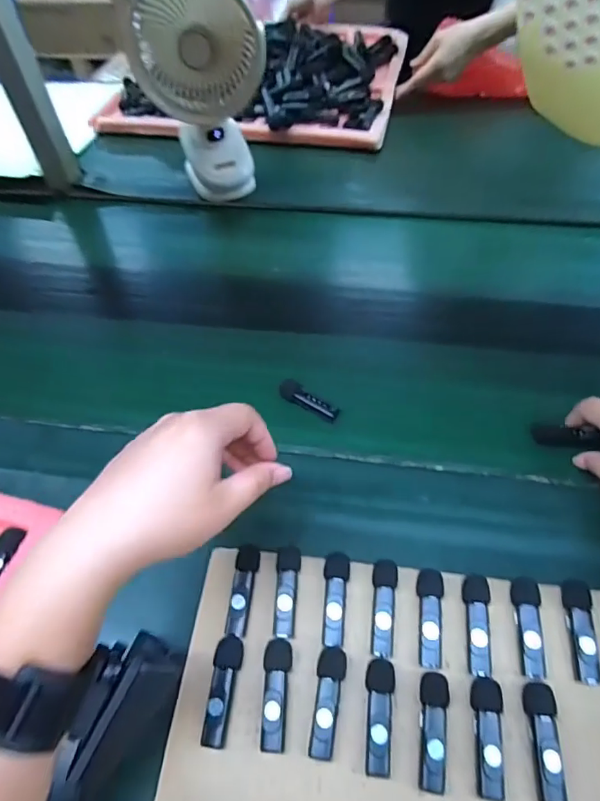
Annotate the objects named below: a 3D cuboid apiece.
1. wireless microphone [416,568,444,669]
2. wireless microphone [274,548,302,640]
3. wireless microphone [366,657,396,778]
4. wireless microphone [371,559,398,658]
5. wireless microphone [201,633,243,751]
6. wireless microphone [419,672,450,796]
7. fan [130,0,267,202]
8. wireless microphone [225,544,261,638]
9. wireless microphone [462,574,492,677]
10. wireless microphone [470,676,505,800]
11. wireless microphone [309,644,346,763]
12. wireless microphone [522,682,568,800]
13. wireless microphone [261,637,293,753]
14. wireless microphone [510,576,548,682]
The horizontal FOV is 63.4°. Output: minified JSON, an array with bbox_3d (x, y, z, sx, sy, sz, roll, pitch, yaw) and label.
[{"bbox_3d":[0.095,0.154,0.348,0.018,0.010,0.065,5,57,5],"label":"wireless microphone"},{"bbox_3d":[-0.009,0.143,0.366,0.017,0.016,0.062,1,57,2],"label":"wireless microphone"},{"bbox_3d":[0.052,0.206,0.319,0.018,0.013,0.064,5,57,5],"label":"wireless microphone"},{"bbox_3d":[0.062,0.149,0.353,0.018,0.010,0.065,5,57,5],"label":"wireless microphone"},{"bbox_3d":[-0.053,0.195,0.329,0.018,0.009,0.065,6,57,6],"label":"wireless microphone"},{"bbox_3d":[0.086,0.212,0.313,0.018,0.014,0.063,6,57,5],"label":"wireless microphone"},{"bbox_3d":[-0.120,-0.396,0.633,0.152,0.232,0.087,-25,55,-15],"label":"fan"},{"bbox_3d":[-0.042,0.142,0.367,0.018,0.012,0.064,4,57,4],"label":"wireless microphone"},{"bbox_3d":[0.128,0.159,0.347,0.018,0.009,0.065,3,57,3],"label":"wireless microphone"},{"bbox_3d":[0.121,0.213,0.310,0.018,0.016,0.064,4,57,4],"label":"wireless microphone"},{"bbox_3d":[0.019,0.200,0.325,0.019,0.015,0.064,5,57,5],"label":"wireless microphone"},{"bbox_3d":[0.156,0.217,0.309,0.019,0.017,0.063,5,57,5],"label":"wireless microphone"},{"bbox_3d":[-0.015,0.197,0.328,0.019,0.011,0.065,-1,57,1],"label":"wireless microphone"},{"bbox_3d":[0.162,0.159,0.344,0.019,0.010,0.067,8,57,7],"label":"wireless microphone"}]

